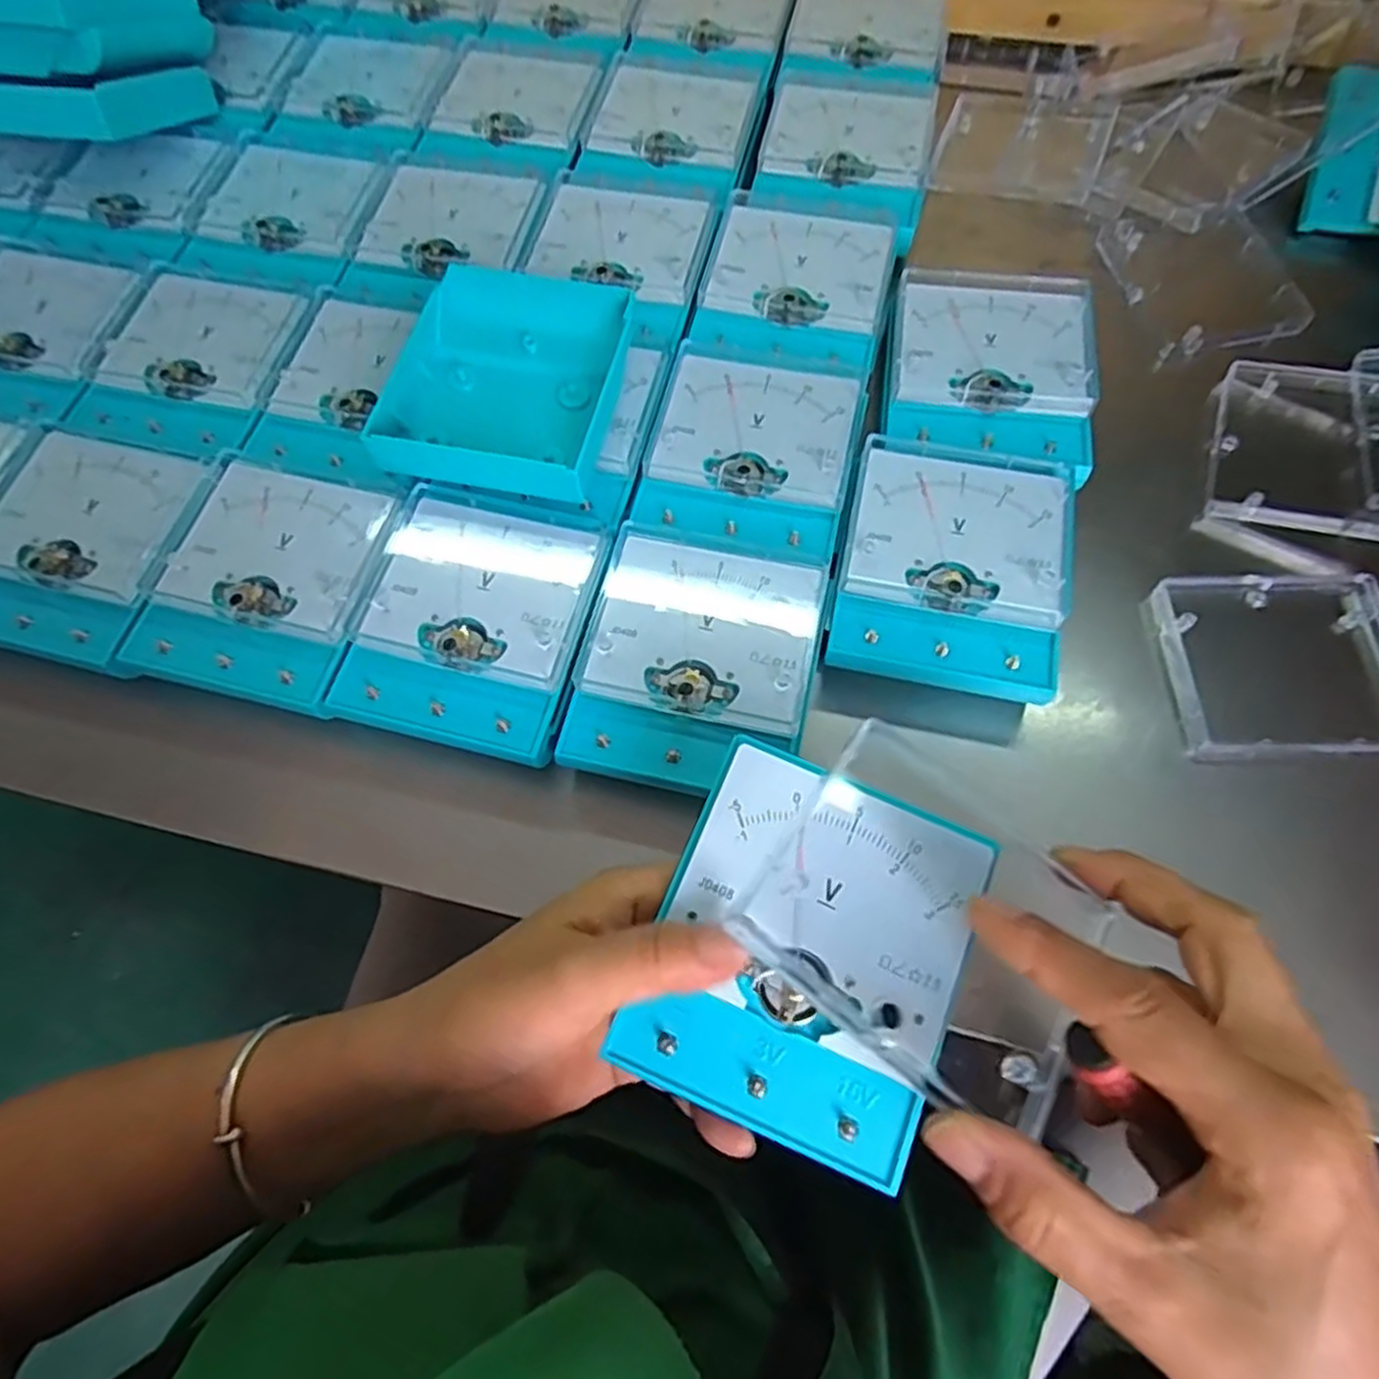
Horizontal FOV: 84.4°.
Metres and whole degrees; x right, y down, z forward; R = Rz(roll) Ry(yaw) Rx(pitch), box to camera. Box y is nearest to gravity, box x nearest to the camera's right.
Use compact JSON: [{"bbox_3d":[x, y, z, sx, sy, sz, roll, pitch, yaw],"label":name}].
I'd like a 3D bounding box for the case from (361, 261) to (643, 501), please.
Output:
[{"bbox_3d":[-0.088,-0.149,0.375,0.102,0.029,0.120,15,70,8],"label":"case"}]

